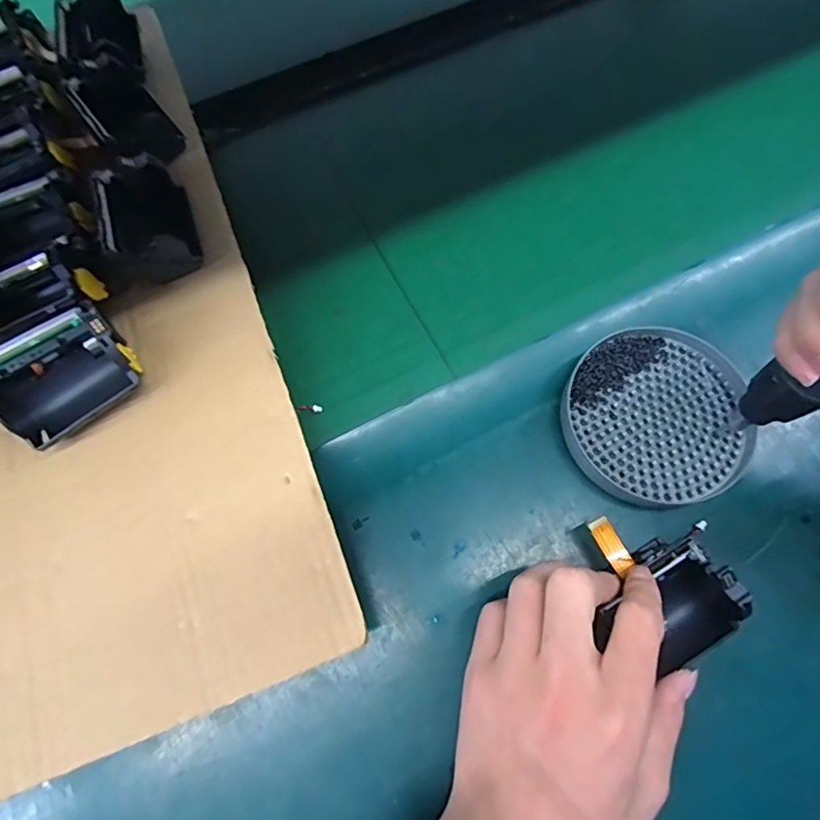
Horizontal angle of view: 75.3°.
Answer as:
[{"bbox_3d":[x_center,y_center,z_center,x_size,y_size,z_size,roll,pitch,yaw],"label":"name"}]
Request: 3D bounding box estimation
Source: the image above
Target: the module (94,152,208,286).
[{"bbox_3d":[-0.160,-0.114,0.330,0.048,0.038,0.075,-19,70,-6],"label":"module"}]

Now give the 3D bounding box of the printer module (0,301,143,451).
[{"bbox_3d":[-0.190,-0.019,0.294,0.069,0.039,0.057,-39,73,-13],"label":"printer module"}]

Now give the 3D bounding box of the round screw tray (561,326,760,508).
[{"bbox_3d":[0.157,0.003,0.339,0.111,0.016,0.111,0,69,1],"label":"round screw tray"}]

